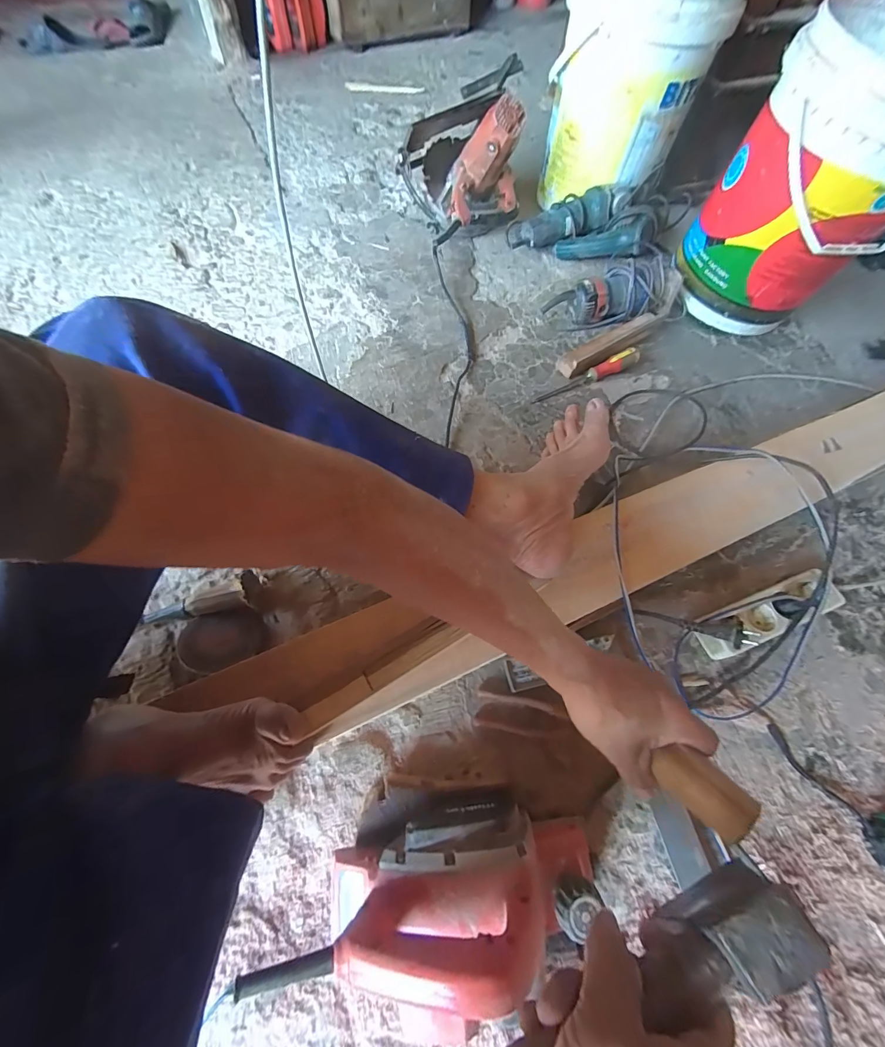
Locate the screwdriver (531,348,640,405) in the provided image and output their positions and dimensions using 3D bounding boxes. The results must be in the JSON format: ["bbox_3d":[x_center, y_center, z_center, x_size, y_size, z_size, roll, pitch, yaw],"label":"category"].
[{"bbox_3d":[0.272,-0.275,0.744,0.227,0.029,0.028,-24,68,-13],"label":"screwdriver"}]

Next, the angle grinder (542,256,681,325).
[{"bbox_3d":[0.338,-0.451,0.800,0.249,0.089,0.093,-17,66,-10],"label":"angle grinder"}]

